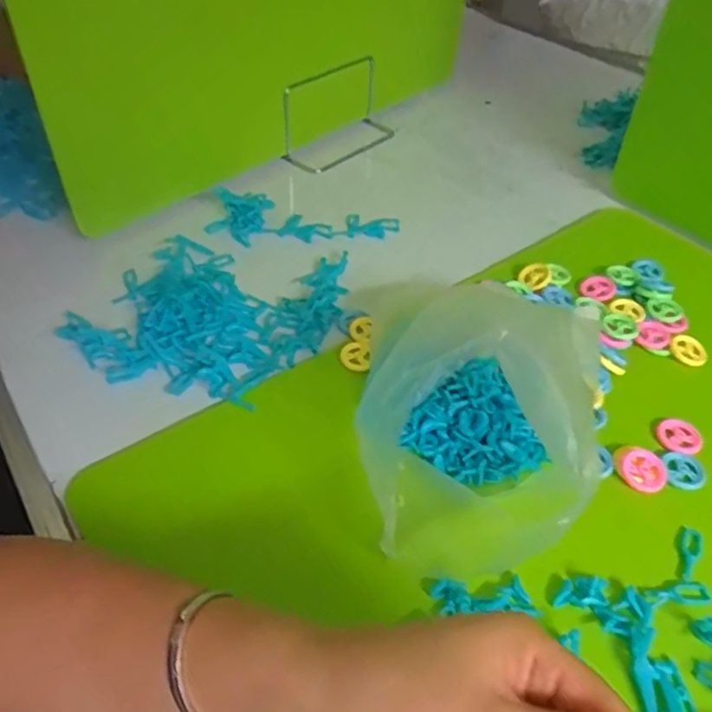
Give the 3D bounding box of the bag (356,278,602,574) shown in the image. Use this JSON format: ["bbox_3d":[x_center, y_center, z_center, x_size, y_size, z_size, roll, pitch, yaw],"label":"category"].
[{"bbox_3d":[0.077,0.033,0.373,0.108,0.116,0.153,13,45,11],"label":"bag"}]

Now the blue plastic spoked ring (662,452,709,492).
[{"bbox_3d":[0.226,0.079,0.429,0.029,0.006,0.027,2,44,-2],"label":"blue plastic spoked ring"}]

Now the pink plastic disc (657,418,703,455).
[{"bbox_3d":[0.233,0.058,0.450,0.028,0.007,0.029,2,44,-2],"label":"pink plastic disc"}]

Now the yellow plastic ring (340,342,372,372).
[{"bbox_3d":[0.001,0.000,0.495,0.025,0.008,0.022,12,44,9],"label":"yellow plastic ring"}]

